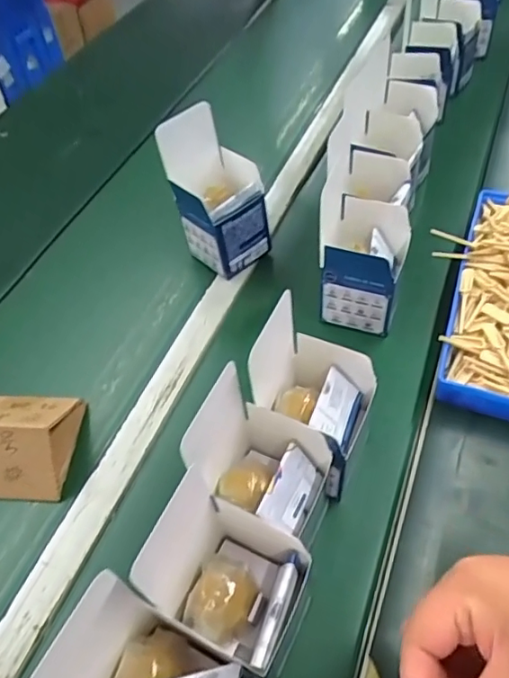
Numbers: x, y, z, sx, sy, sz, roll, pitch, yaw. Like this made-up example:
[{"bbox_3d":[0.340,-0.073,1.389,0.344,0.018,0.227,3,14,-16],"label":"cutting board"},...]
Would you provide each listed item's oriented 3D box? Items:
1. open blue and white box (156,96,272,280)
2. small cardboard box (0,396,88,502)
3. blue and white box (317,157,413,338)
[{"bbox_3d":[-0.043,-0.178,0.661,0.095,0.170,0.094,-34,57,-21],"label":"open blue and white box"},{"bbox_3d":[-0.238,0.094,0.540,0.109,0.069,0.112,-1,51,4],"label":"small cardboard box"},{"bbox_3d":[0.117,-0.083,0.606,0.092,0.119,0.091,14,54,15],"label":"blue and white box"}]

